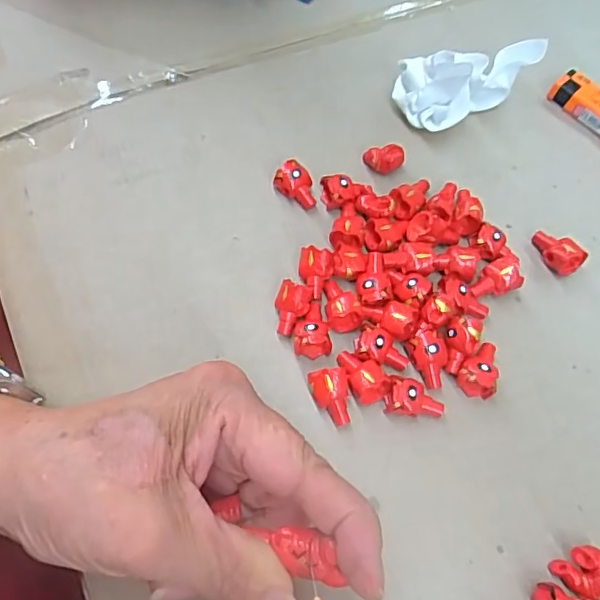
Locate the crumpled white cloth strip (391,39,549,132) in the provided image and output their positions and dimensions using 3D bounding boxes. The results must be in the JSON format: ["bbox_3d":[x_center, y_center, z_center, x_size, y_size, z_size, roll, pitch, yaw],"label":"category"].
[{"bbox_3d":[0.093,-0.129,0.316,0.081,0.041,0.041,-32,70,-17],"label":"crumpled white cloth strip"}]

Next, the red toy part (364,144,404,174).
[{"bbox_3d":[0.045,-0.075,0.299,0.020,0.014,0.009,-6,64,-6],"label":"red toy part"}]

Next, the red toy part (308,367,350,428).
[{"bbox_3d":[0.013,0.043,0.244,0.016,0.015,0.022,-9,65,-7],"label":"red toy part"}]

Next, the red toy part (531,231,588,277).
[{"bbox_3d":[0.130,-0.024,0.284,0.027,0.015,0.013,41,69,16],"label":"red toy part"}]

